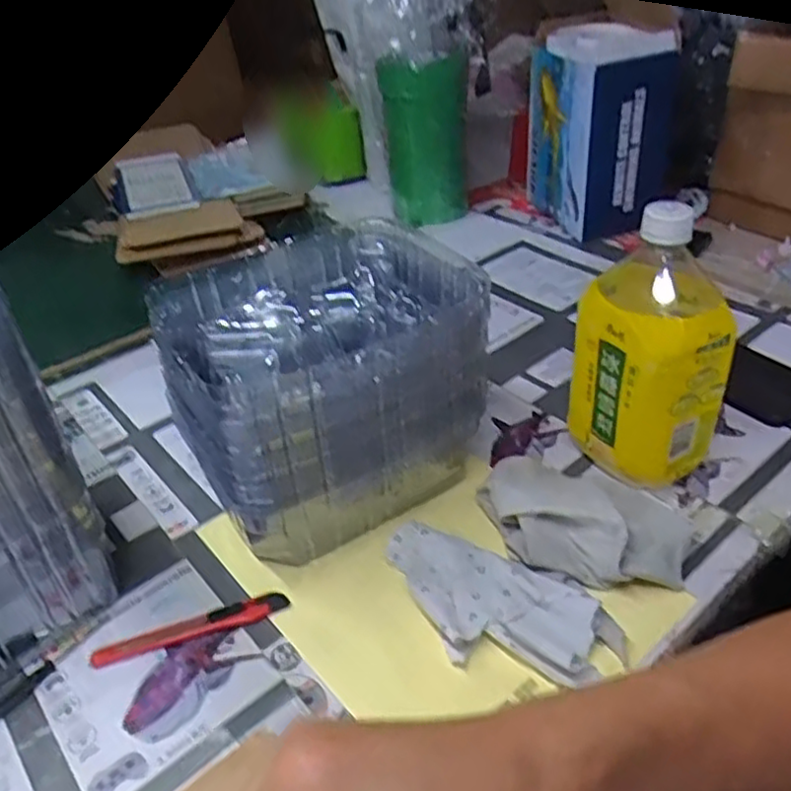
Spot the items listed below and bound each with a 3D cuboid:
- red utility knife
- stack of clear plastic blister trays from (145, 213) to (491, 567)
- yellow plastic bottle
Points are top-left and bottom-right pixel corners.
[{"bbox_3d":[-0.132,0.150,0.457,0.123,0.004,0.019,-13,38,-12],"label":"red utility knife"},{"bbox_3d":[-0.050,-0.003,0.527,0.206,0.151,0.163,-23,41,-23],"label":"stack of clear plastic blister trays"},{"bbox_3d":[0.187,-0.037,0.509,0.103,0.202,0.103,12,40,20],"label":"yellow plastic bottle"}]

